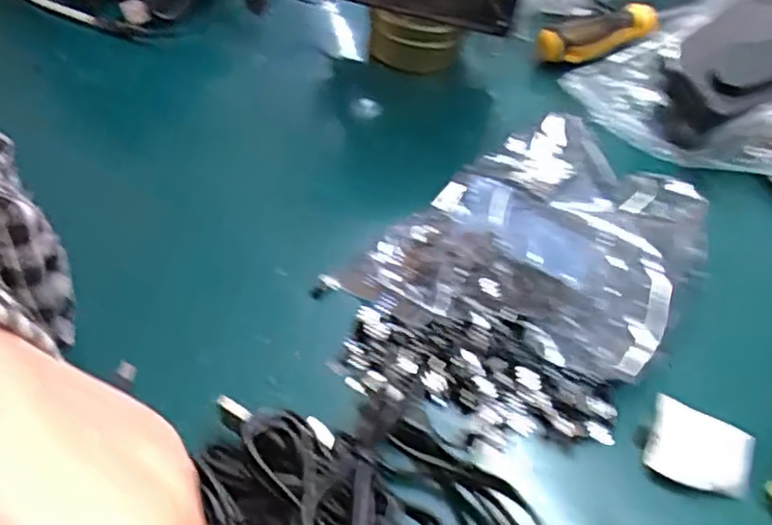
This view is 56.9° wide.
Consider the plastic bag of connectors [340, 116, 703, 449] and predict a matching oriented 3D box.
[{"bbox_3d":[0.066,0.007,0.327,0.129,0.034,0.172,36,54,22],"label":"plastic bag of connectors"}]

